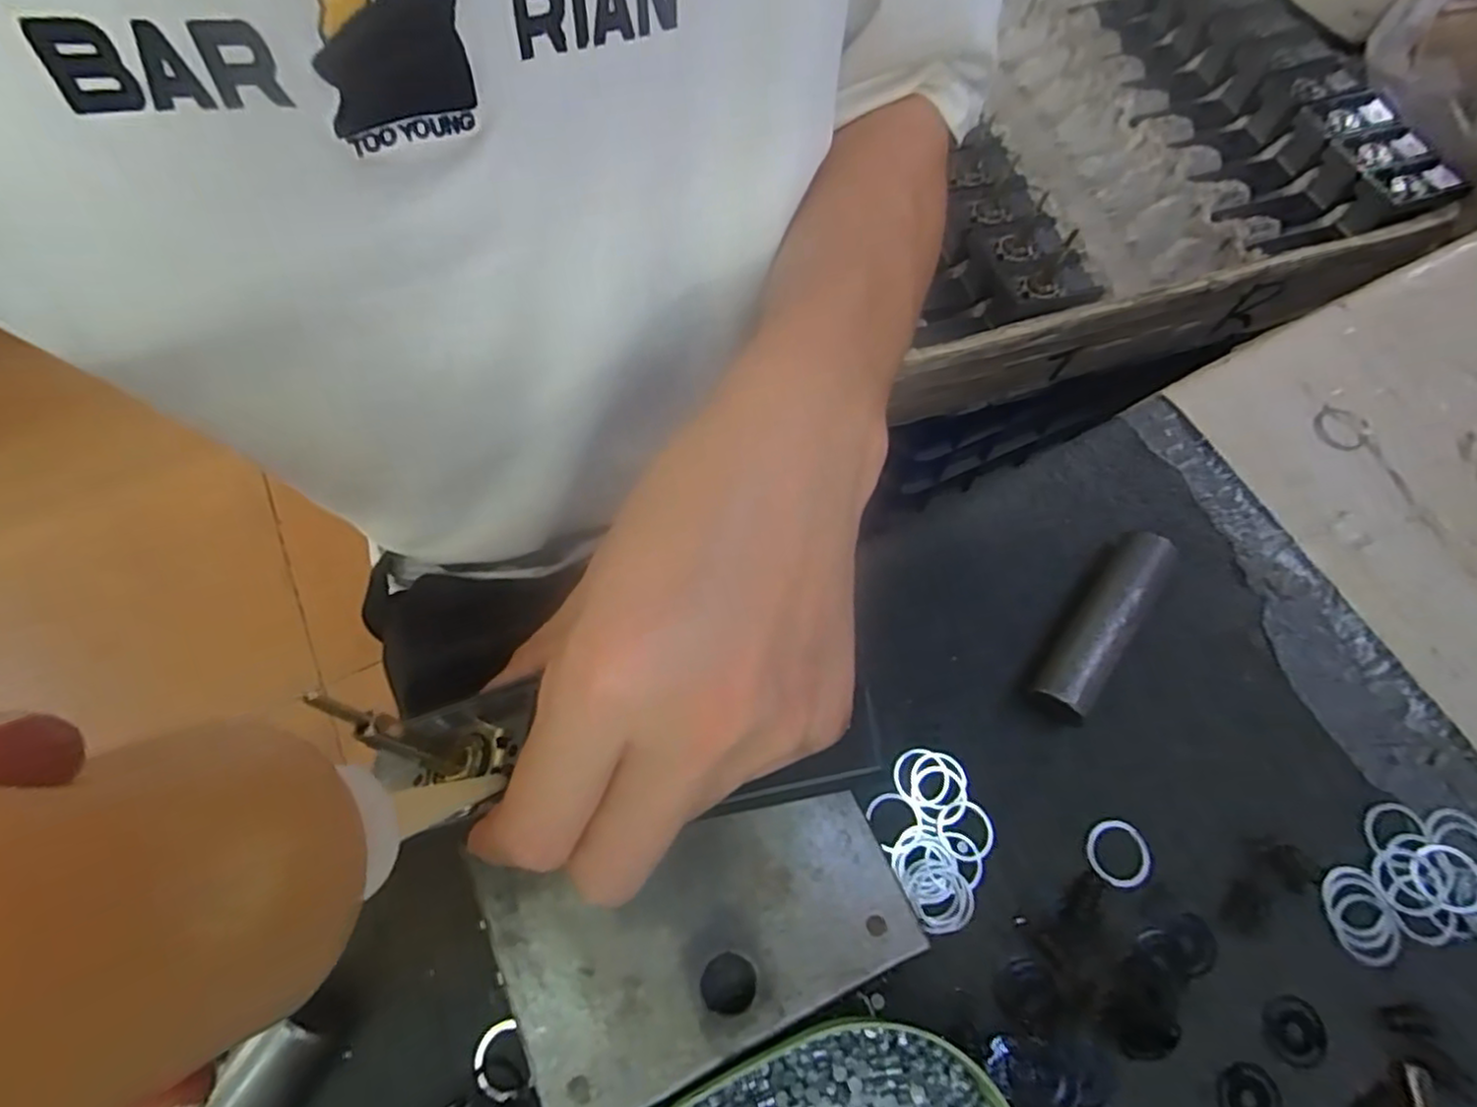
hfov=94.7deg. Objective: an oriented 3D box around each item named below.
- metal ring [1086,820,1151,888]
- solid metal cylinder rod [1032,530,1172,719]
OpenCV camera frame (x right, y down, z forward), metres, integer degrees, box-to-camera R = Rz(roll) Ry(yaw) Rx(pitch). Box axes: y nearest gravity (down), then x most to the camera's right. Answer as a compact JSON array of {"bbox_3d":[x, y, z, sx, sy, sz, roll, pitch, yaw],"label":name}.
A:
[{"bbox_3d":[0.159,0.125,0.285,0.024,0.005,0.026,0,69,0],"label":"metal ring"},{"bbox_3d":[0.161,0.032,0.304,0.022,0.027,0.091,34,73,12],"label":"solid metal cylinder rod"}]

